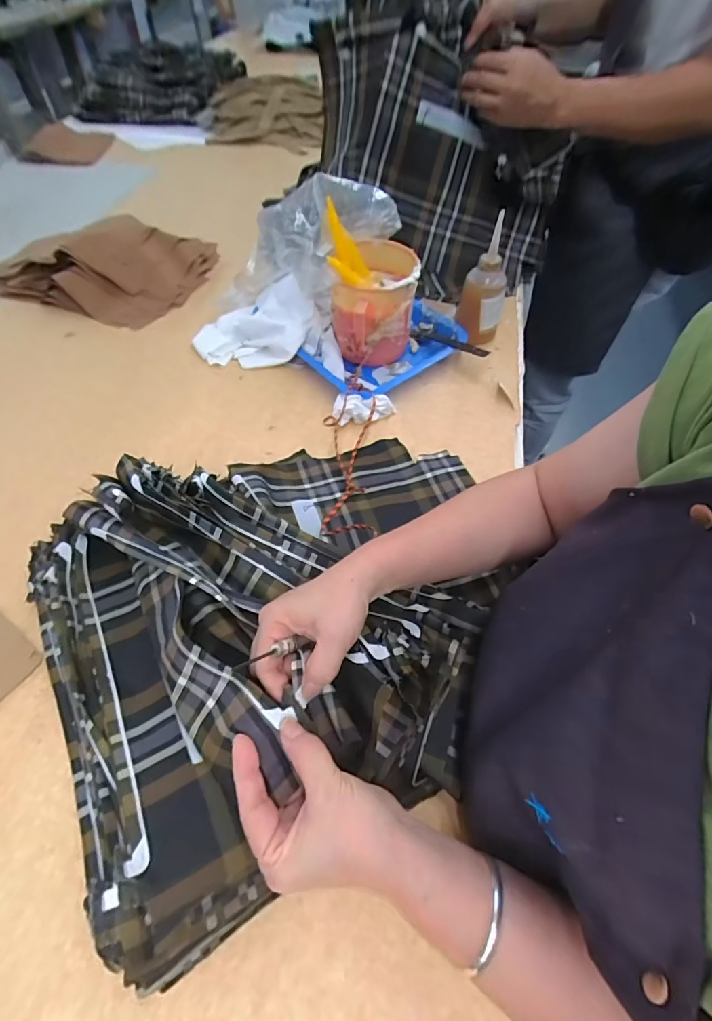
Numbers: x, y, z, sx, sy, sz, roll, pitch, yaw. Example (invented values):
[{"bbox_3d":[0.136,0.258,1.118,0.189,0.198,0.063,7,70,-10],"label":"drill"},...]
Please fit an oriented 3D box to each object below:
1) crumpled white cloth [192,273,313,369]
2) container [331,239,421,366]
[{"bbox_3d":[-0.146,-0.266,0.659,0.174,0.029,0.130,-33,72,8],"label":"crumpled white cloth"},{"bbox_3d":[0.025,-0.286,0.625,0.112,0.120,0.135,2,55,1],"label":"container"}]

